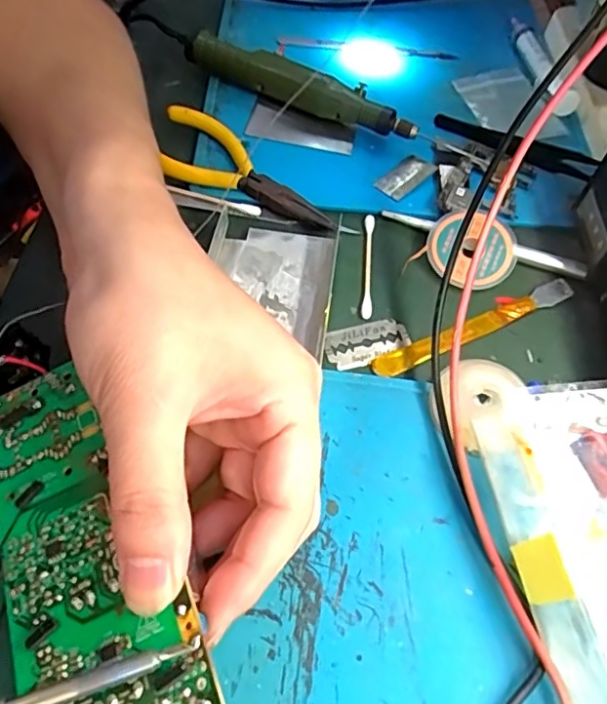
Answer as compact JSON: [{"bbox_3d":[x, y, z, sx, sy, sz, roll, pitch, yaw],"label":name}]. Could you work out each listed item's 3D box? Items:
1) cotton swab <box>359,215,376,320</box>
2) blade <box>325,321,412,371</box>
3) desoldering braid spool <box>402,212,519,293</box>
[{"bbox_3d":[0.034,-0.047,0.304,0.006,0.005,0.070,7,55,0],"label":"cotton swab"},{"bbox_3d":[0.031,-0.003,0.277,0.041,0.004,0.022,-8,62,-9],"label":"blade"},{"bbox_3d":[0.088,-0.054,0.307,0.047,0.013,0.047,0,71,0],"label":"desoldering braid spool"}]

